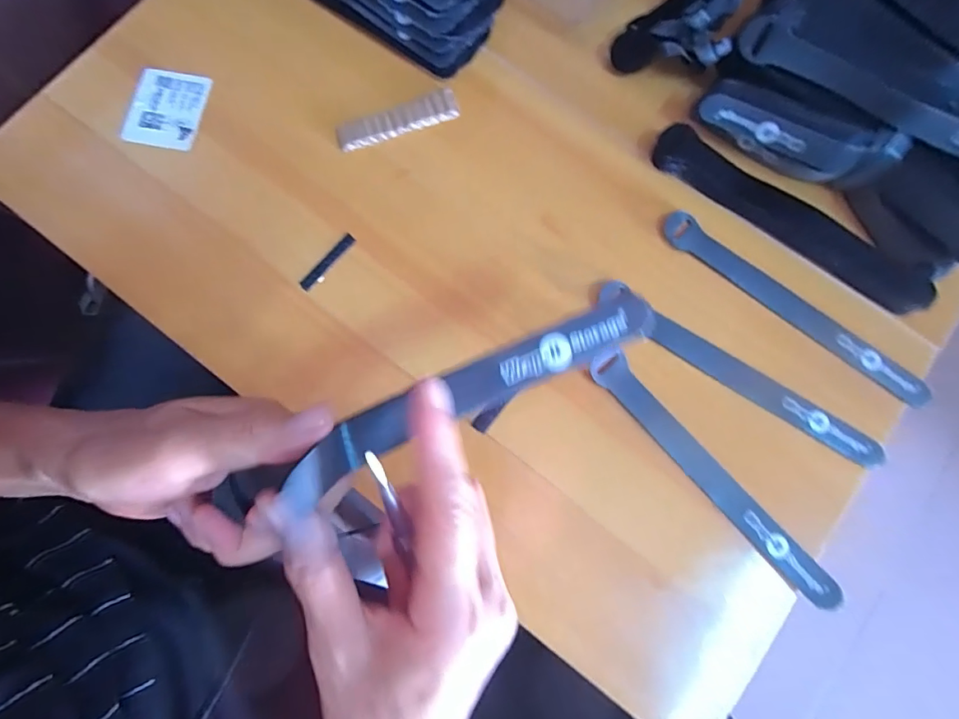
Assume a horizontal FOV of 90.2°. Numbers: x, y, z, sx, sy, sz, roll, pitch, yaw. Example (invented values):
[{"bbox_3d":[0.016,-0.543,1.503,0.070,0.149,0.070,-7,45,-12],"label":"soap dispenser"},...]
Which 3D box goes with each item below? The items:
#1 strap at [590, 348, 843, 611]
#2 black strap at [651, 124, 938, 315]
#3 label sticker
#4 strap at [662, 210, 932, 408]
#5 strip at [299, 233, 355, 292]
[{"bbox_3d":[0.140,0.069,0.290,0.021,0.009,0.190,-42,82,-9],"label":"strap"},{"bbox_3d":[0.208,-0.096,0.320,0.198,0.010,0.035,32,80,6],"label":"black strap"},{"bbox_3d":[-0.224,-0.179,0.341,0.051,0.004,0.057,11,78,1],"label":"label sticker"},{"bbox_3d":[0.206,-0.034,0.318,0.194,0.007,0.025,38,80,7],"label":"strap"},{"bbox_3d":[-0.100,-0.064,0.314,0.010,0.004,0.047,39,80,7],"label":"strip"}]

